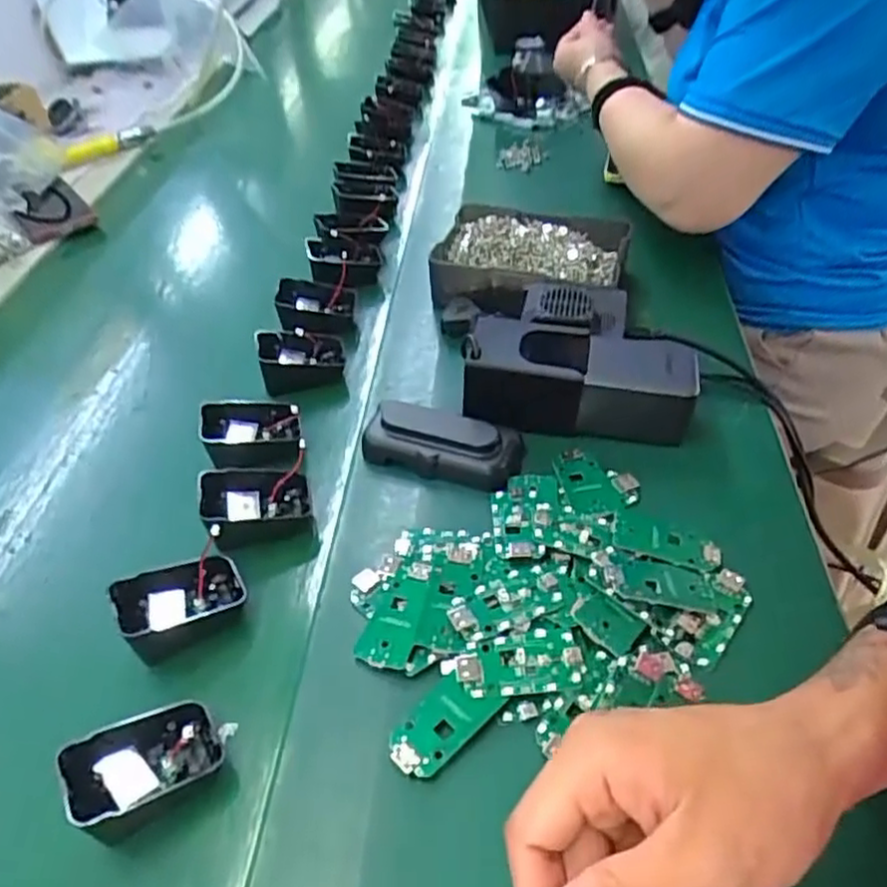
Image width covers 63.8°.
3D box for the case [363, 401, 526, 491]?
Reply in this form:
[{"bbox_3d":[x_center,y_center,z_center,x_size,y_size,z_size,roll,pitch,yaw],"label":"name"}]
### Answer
[{"bbox_3d":[0.000,-0.003,0.489,0.106,0.021,0.053,13,50,18],"label":"case"}]

